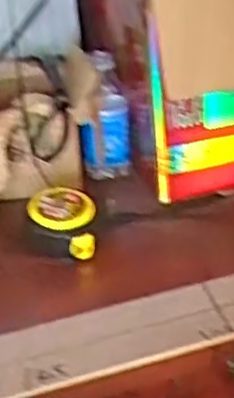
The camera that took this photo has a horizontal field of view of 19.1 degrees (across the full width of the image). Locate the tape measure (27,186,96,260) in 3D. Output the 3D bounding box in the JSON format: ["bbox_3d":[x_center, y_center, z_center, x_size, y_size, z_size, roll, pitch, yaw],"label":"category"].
[{"bbox_3d":[-0.059,0.026,0.761,0.076,0.043,0.074,-6,31,-1],"label":"tape measure"}]

